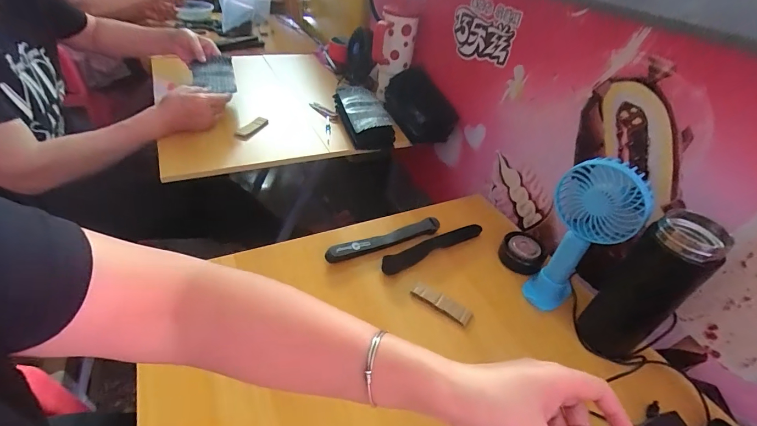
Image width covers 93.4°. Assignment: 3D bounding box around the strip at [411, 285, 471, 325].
[{"bbox_3d":[0.087,0.124,0.490,0.081,0.011,0.026,29,44,24],"label":"strip"}]

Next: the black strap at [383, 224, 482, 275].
[{"bbox_3d":[0.092,0.049,0.565,0.193,0.010,0.029,-20,47,-30],"label":"black strap"}]

